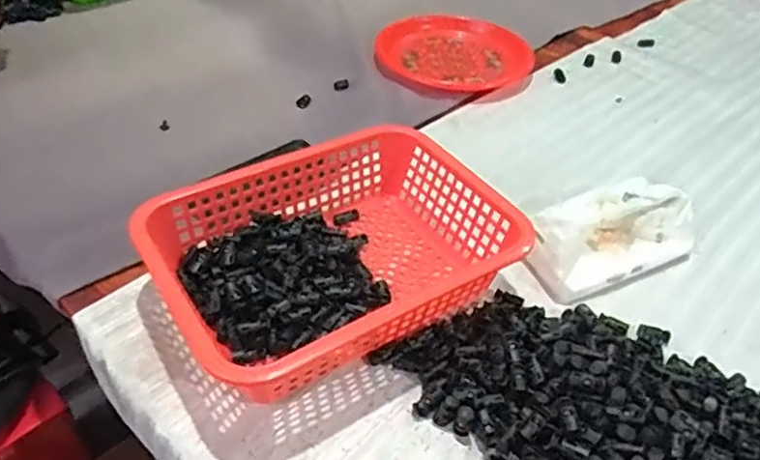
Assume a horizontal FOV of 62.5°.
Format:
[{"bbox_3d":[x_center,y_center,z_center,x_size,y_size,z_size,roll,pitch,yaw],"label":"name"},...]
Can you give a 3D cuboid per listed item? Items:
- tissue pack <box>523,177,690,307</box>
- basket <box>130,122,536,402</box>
[{"bbox_3d":[0.225,0.001,0.615,0.174,0.072,0.086,-17,47,-19],"label":"tissue pack"},{"bbox_3d":[-0.038,0.021,0.553,0.294,0.078,0.208,-24,49,-25],"label":"basket"}]

